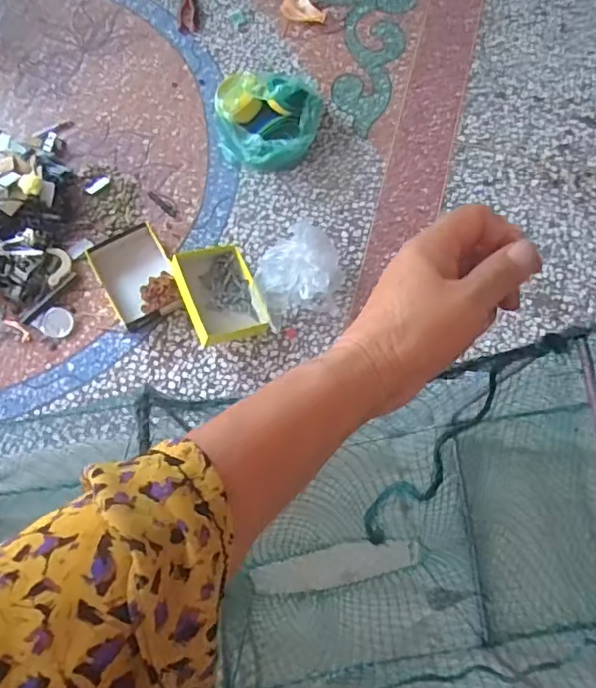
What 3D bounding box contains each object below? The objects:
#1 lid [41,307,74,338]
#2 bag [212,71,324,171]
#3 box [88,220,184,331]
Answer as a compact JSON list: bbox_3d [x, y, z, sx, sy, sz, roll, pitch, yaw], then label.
[{"bbox_3d":[-0.557,-0.049,1.350,0.071,0.019,0.067,-1,71,2],"label":"lid"},{"bbox_3d":[-0.078,-0.566,1.481,0.260,0.100,0.249,5,71,3],"label":"bag"},{"bbox_3d":[-0.377,-0.159,1.381,0.167,0.030,0.238,-28,73,-8],"label":"box"}]

